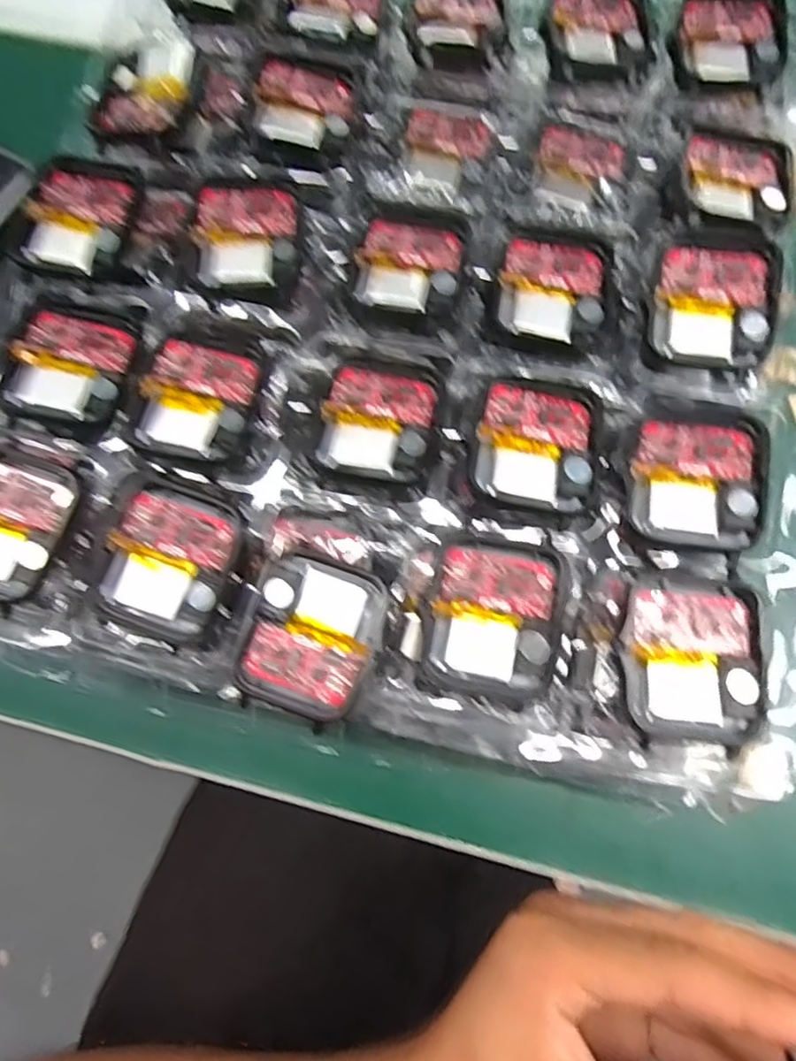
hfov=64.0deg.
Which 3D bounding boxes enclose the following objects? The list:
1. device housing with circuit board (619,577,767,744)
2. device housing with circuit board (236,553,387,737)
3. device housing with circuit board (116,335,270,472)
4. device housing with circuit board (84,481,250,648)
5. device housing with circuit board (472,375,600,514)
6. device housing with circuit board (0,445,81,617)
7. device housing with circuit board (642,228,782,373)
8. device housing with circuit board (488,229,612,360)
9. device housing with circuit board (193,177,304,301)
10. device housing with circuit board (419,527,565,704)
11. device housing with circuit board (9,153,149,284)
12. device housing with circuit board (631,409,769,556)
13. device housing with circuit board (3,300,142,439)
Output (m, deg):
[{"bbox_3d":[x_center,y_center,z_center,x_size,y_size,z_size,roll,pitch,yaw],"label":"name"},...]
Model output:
[{"bbox_3d":[0.078,0.034,0.169,0.036,0.006,0.041,2,75,0],"label":"device housing with circuit board"},{"bbox_3d":[-0.024,0.030,0.180,0.035,0.010,0.043,20,76,5],"label":"device housing with circuit board"},{"bbox_3d":[-0.062,-0.040,0.196,0.037,0.006,0.039,14,75,6],"label":"device housing with circuit board"},{"bbox_3d":[-0.067,0.009,0.184,0.035,0.006,0.043,17,75,6],"label":"device housing with circuit board"},{"bbox_3d":[0.041,-0.026,0.188,0.034,0.009,0.040,11,75,5],"label":"device housing with circuit board"},{"bbox_3d":[-0.116,-0.002,0.187,0.035,0.006,0.044,17,75,6],"label":"device housing with circuit board"},{"bbox_3d":[0.098,-0.072,0.197,0.036,0.011,0.043,11,75,5],"label":"device housing with circuit board"},{"bbox_3d":[0.050,-0.078,0.205,0.035,0.004,0.043,11,75,5],"label":"device housing with circuit board"},{"bbox_3d":[-0.049,-0.096,0.207,0.034,0.006,0.043,2,74,2],"label":"device housing with circuit board"},{"bbox_3d":[0.027,0.024,0.177,0.035,0.009,0.042,12,76,2],"label":"device housing with circuit board"},{"bbox_3d":[-0.107,-0.104,0.210,0.038,0.008,0.038,12,75,5],"label":"device housing with circuit board"},{"bbox_3d":[0.085,-0.016,0.181,0.035,0.009,0.041,15,75,6],"label":"device housing with circuit board"},{"bbox_3d":[-0.102,-0.052,0.202,0.035,0.008,0.043,12,75,5],"label":"device housing with circuit board"}]

